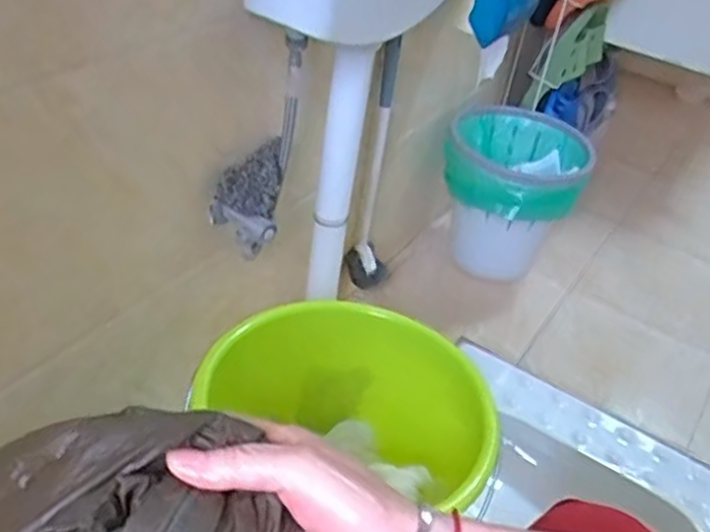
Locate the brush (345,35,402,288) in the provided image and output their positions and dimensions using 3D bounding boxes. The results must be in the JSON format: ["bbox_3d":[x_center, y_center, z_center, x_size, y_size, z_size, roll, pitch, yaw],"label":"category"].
[{"bbox_3d":[0.039,-0.146,1.193,0.070,0.441,0.056,10,37,3],"label":"brush"}]

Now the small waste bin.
[{"bbox_3d":[0.283,-0.110,1.410,0.249,0.286,0.257,19,39,14],"label":"small waste bin"}]

